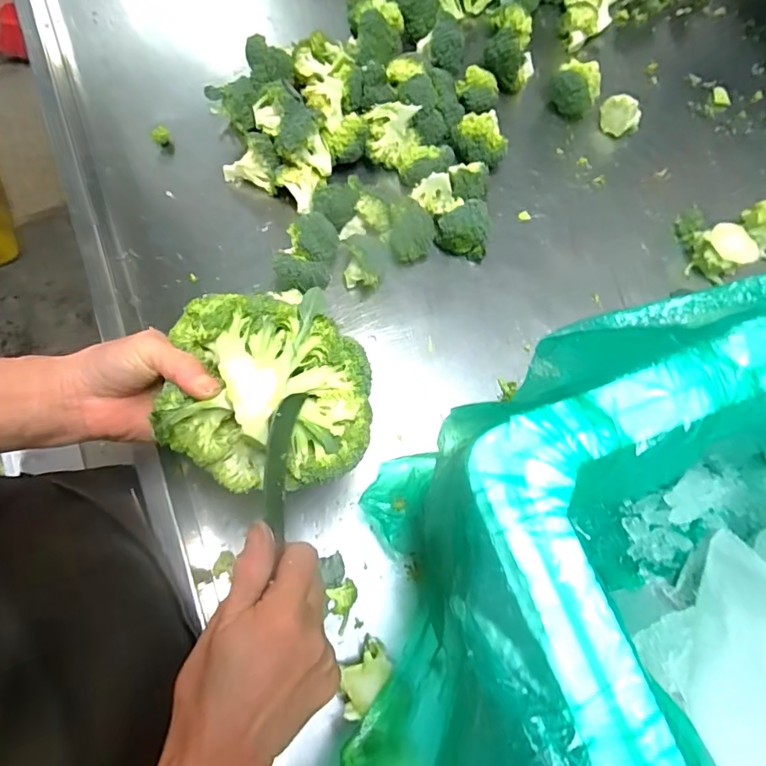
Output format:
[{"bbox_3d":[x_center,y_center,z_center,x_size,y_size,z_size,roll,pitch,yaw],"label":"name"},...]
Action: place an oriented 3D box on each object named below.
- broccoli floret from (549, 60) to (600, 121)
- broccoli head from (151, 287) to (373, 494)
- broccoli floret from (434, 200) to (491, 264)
[{"bbox_3d":[0.223,-0.341,0.589,0.050,0.048,0.044,30,74,9],"label":"broccoli floret"},{"bbox_3d":[-0.077,0.008,0.333,0.136,0.070,0.140,-1,90,-8],"label":"broccoli head"},{"bbox_3d":[0.085,-0.159,0.525,0.056,0.050,0.043,17,72,5],"label":"broccoli floret"}]

